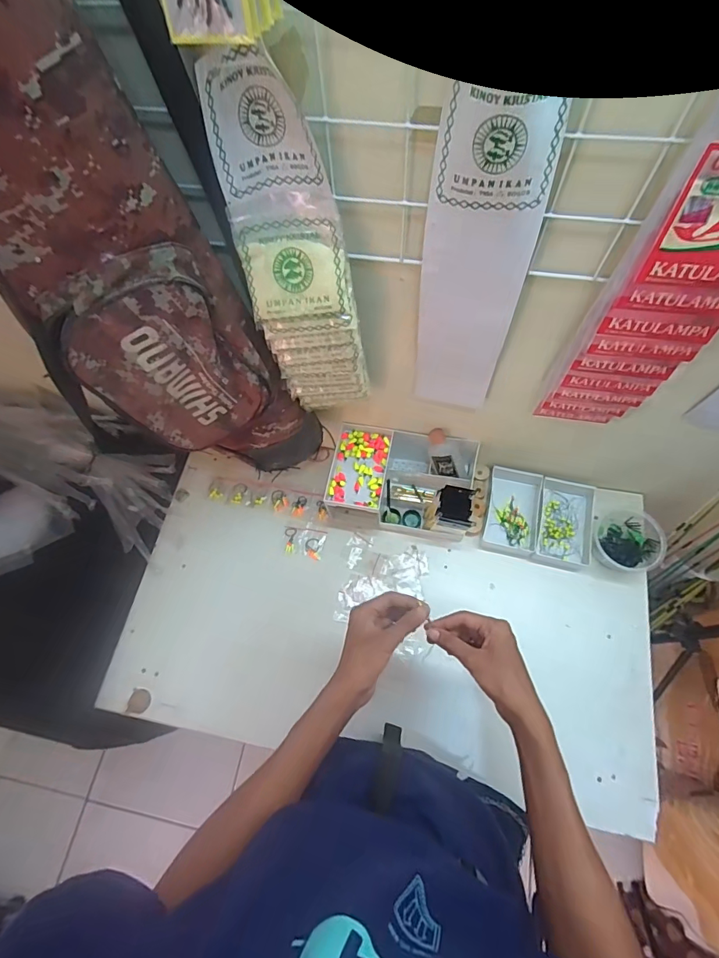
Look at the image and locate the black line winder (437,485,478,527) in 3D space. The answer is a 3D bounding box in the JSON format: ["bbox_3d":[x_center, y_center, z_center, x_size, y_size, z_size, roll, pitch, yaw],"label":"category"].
[{"bbox_3d":[0.148,0.040,0.679,0.055,0.010,0.057,14,80,-10],"label":"black line winder"}]

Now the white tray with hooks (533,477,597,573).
[{"bbox_3d":[0.343,0.070,0.742,0.086,0.034,0.153,12,68,9],"label":"white tray with hooks"}]

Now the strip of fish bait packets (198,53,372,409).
[{"bbox_3d":[-0.053,-0.190,0.447,0.106,0.342,0.061,-2,66,3],"label":"strip of fish bait packets"}]

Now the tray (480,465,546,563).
[{"bbox_3d":[0.261,0.051,0.755,0.083,0.029,0.156,13,68,9],"label":"tray"}]

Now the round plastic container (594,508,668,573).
[{"bbox_3d":[0.434,0.093,0.710,0.100,0.056,0.100,-1,66,3],"label":"round plastic container"}]

